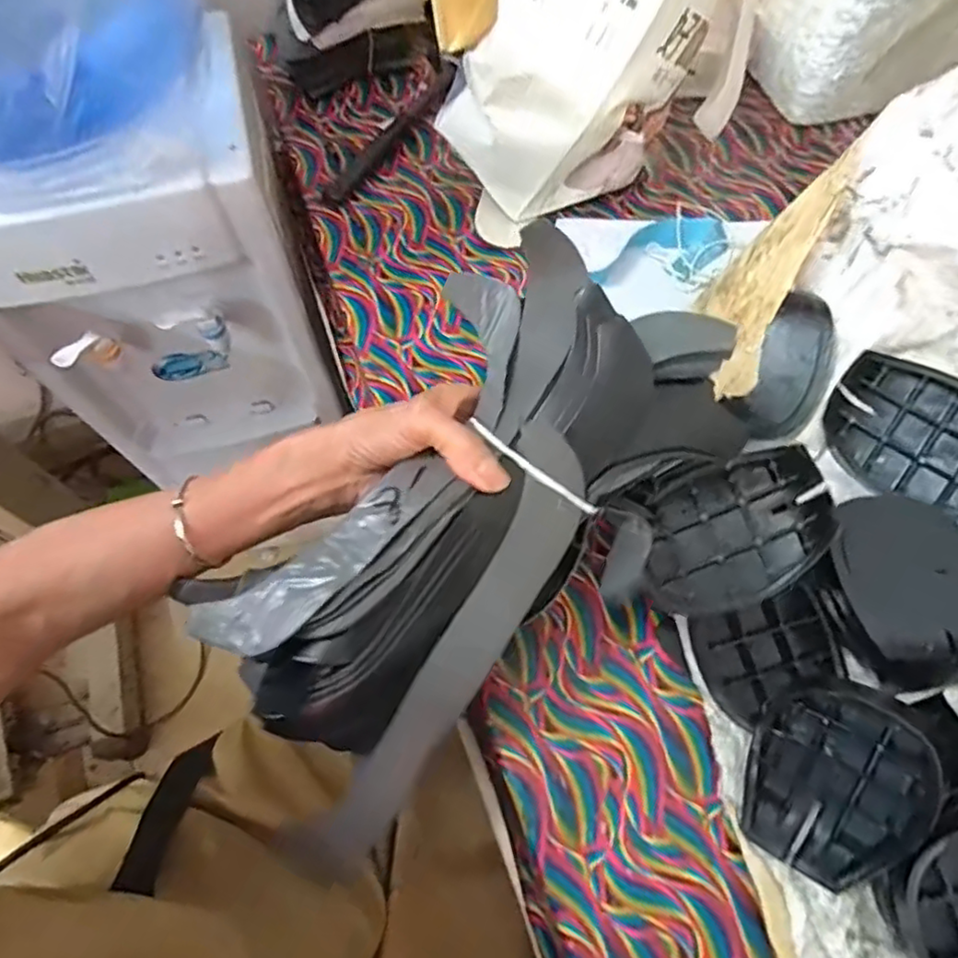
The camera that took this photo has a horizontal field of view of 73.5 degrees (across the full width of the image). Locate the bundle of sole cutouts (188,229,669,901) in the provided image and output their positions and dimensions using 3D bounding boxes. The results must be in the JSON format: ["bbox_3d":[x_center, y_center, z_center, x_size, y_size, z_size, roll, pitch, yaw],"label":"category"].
[{"bbox_3d":[-0.035,0.026,0.371,0.154,0.072,0.369,30,86,13],"label":"bundle of sole cutouts"}]

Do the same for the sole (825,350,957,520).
[{"bbox_3d":[0.305,-0.032,0.445,0.114,0.020,0.087,24,96,22],"label":"sole"}]

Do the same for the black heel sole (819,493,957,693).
[{"bbox_3d":[0.284,0.069,0.416,0.094,0.031,0.120,-12,66,-5],"label":"black heel sole"}]

